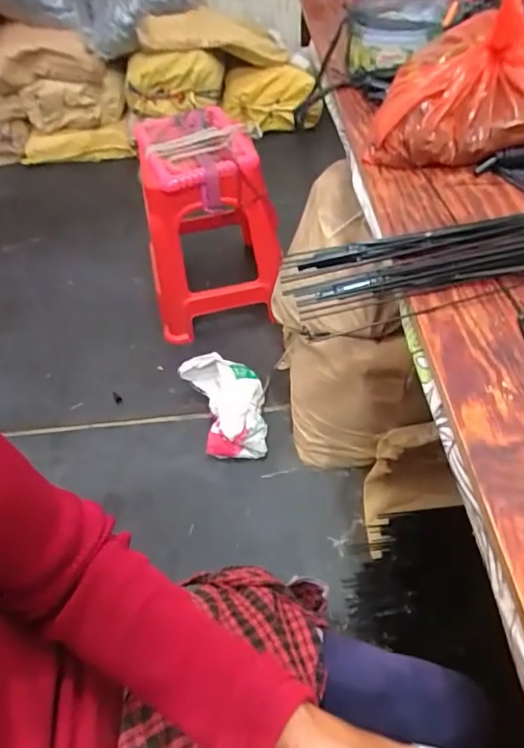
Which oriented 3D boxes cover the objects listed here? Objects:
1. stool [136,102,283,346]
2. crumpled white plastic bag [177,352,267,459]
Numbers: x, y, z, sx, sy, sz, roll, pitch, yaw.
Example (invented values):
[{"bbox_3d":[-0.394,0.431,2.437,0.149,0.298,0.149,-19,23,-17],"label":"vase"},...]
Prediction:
[{"bbox_3d":[-0.161,-0.411,1.466,0.356,0.472,0.363,-12,51,-4],"label":"stool"},{"bbox_3d":[-0.090,0.080,1.302,0.185,0.106,0.250,-10,51,-2],"label":"crumpled white plastic bag"}]

